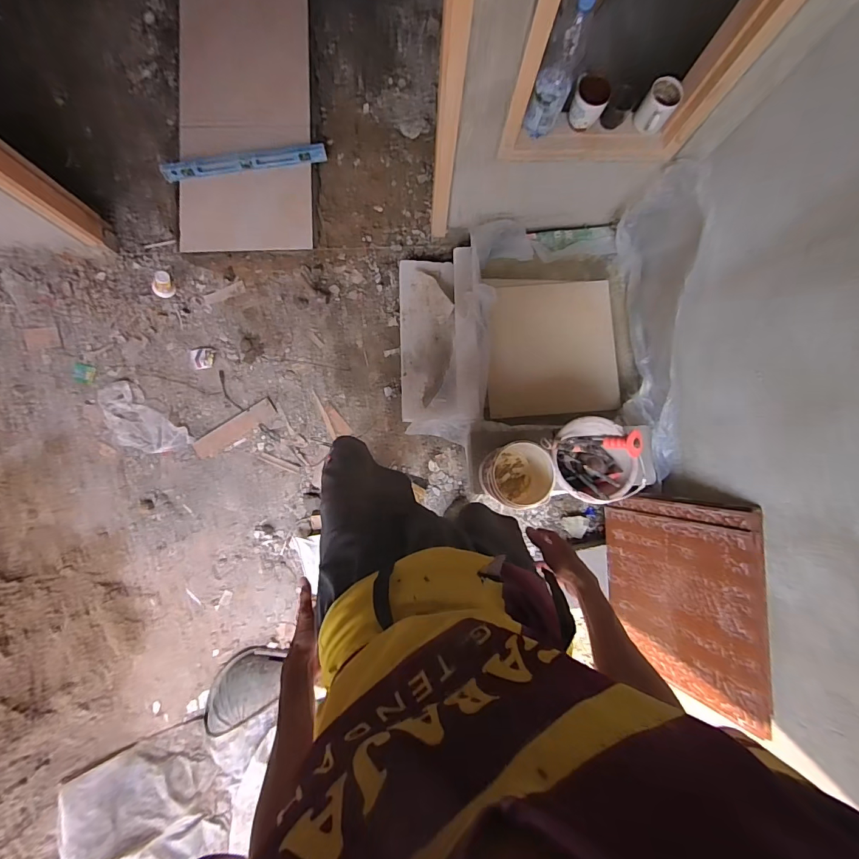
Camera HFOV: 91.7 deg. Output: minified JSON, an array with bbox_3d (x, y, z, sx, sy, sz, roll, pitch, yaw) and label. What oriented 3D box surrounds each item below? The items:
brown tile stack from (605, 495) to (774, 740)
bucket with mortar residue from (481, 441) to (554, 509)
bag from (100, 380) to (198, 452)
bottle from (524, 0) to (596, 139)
[{"bbox_3d":[0.748,0.500,1.272,0.032,0.509,0.550,-1,87,-19],"label":"brown tile stack"},{"bbox_3d":[0.277,0.137,1.300,0.227,0.218,0.195,4,86,-1],"label":"bucket with mortar residue"},{"bbox_3d":[-1.091,-0.019,1.553,0.396,0.038,0.192,38,86,1],"label":"bag"},{"bbox_3d":[0.301,-0.825,0.960,0.082,0.338,0.072,26,86,0],"label":"bottle"}]

